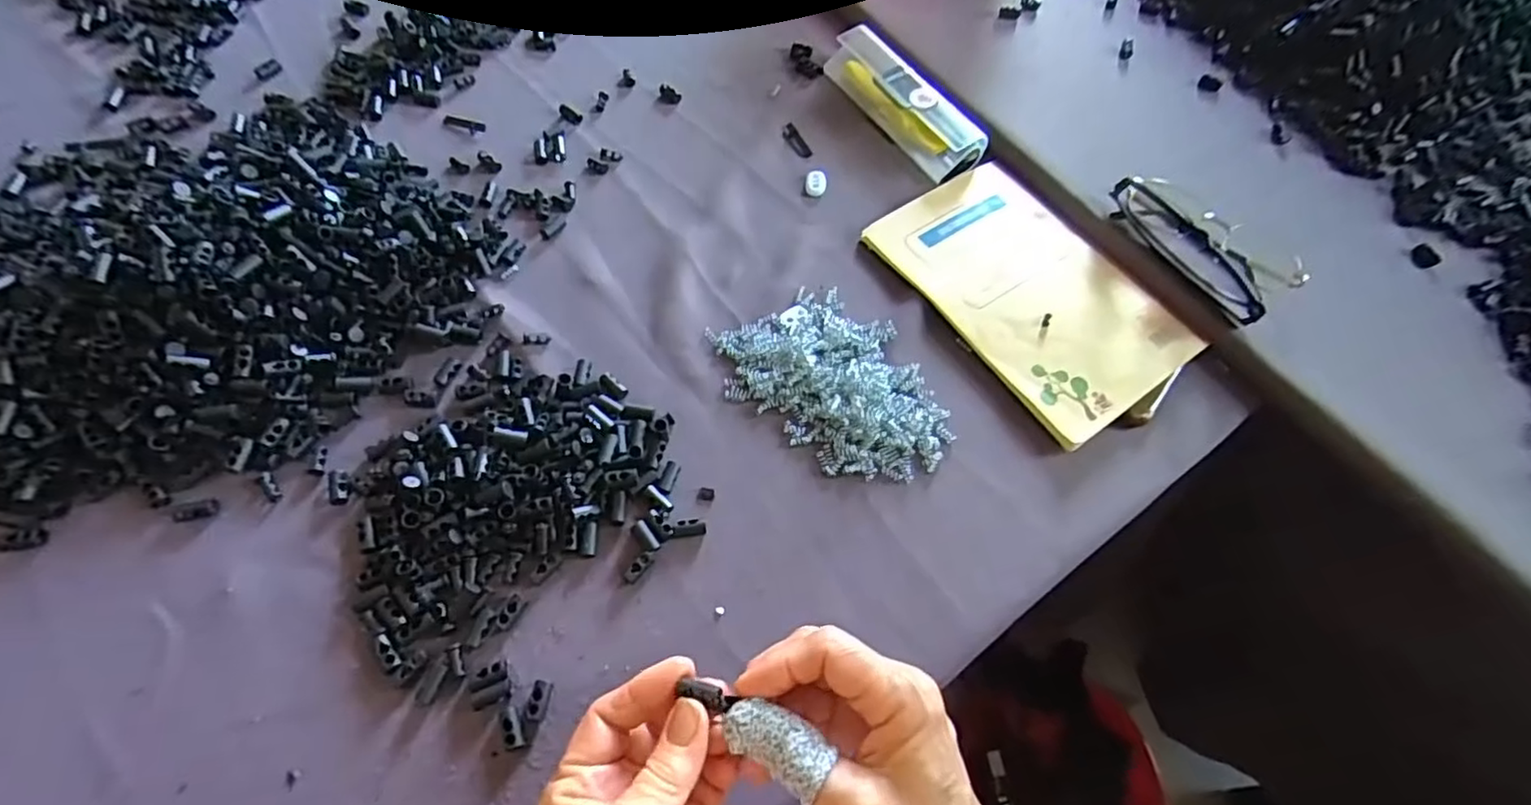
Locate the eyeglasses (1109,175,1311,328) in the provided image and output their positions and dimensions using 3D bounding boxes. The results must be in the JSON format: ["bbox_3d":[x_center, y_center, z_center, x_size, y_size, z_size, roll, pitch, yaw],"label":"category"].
[{"bbox_3d":[0.311,-0.117,0.462,0.071,0.032,0.130,-27,67,-17],"label":"eyeglasses"}]

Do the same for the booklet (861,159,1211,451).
[{"bbox_3d":[0.188,-0.084,0.456,0.147,0.013,0.206,-31,68,-19],"label":"booklet"}]

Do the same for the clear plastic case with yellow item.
[{"bbox_3d":[0.108,-0.243,0.524,0.041,0.033,0.154,-31,68,-19],"label":"clear plastic case with yellow item"}]

